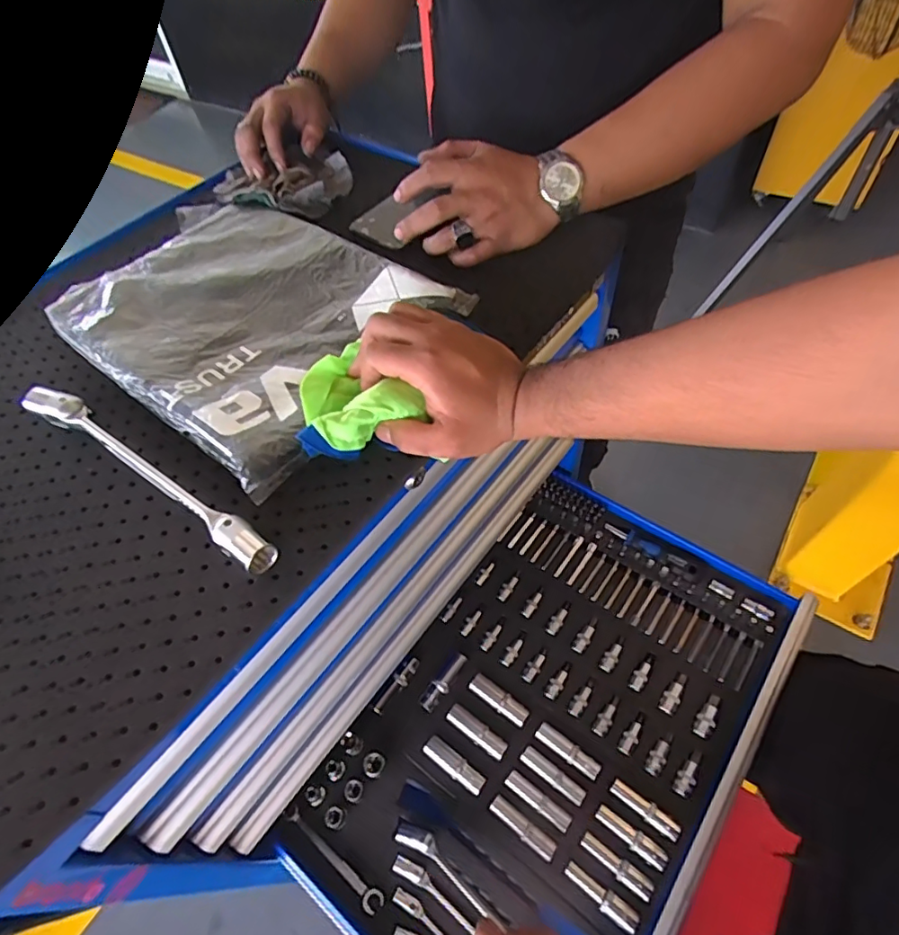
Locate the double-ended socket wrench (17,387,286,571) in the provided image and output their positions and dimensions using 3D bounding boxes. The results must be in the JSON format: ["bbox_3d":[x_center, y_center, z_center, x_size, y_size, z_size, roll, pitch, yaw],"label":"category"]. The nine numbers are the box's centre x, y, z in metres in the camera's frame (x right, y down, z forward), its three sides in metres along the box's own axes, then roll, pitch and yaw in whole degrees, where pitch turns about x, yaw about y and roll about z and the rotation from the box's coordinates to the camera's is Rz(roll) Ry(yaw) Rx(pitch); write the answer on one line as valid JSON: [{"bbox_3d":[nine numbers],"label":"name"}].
[{"bbox_3d":[-0.223,0.002,0.399,0.266,0.027,0.027,28,61,21],"label":"double-ended socket wrench"}]

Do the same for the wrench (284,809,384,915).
[{"bbox_3d":[-0.126,0.423,0.595,0.136,0.009,0.020,32,63,23],"label":"wrench"}]

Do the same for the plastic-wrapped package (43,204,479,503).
[{"bbox_3d":[-0.183,-0.142,0.487,0.324,0.022,0.236,32,63,25],"label":"plastic-wrapped package"}]

